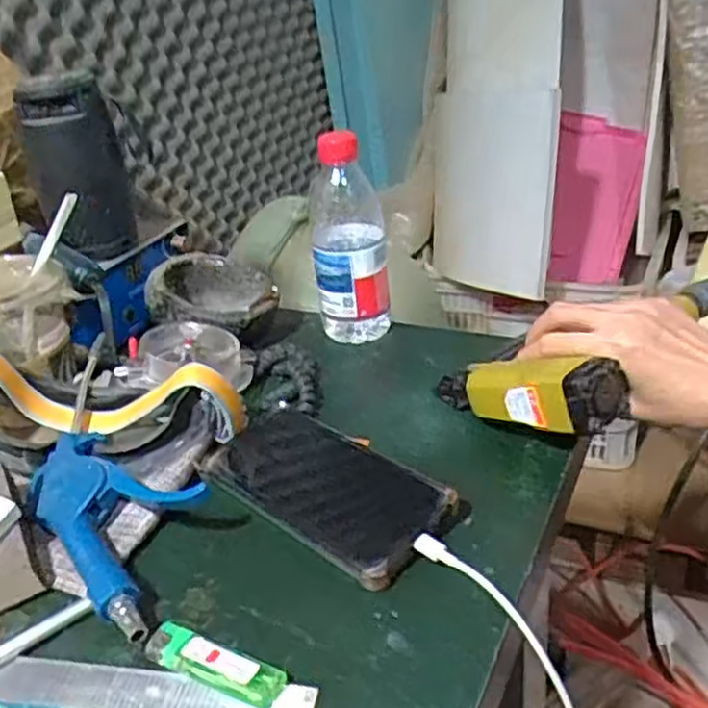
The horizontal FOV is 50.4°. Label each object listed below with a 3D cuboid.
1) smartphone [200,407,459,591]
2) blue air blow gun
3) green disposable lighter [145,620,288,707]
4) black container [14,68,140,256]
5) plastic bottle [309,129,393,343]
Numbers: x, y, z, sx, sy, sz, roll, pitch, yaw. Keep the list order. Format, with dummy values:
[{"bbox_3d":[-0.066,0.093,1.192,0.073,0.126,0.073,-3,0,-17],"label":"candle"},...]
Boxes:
[{"bbox_3d":[-0.022,0.079,0.477,0.170,0.016,0.077,20,48,41],"label":"smartphone"},{"bbox_3d":[-0.146,0.094,0.461,0.076,0.040,0.157,-26,35,-32],"label":"blue air blow gun"},{"bbox_3d":[-0.069,0.153,0.373,0.073,0.012,0.022,10,33,26],"label":"green disposable lighter"},{"bbox_3d":[-0.233,-0.156,0.633,0.075,0.138,0.066,-17,30,-16],"label":"black container"},{"bbox_3d":[-0.004,-0.094,0.638,0.062,0.174,0.063,-6,29,-2],"label":"plastic bottle"}]

